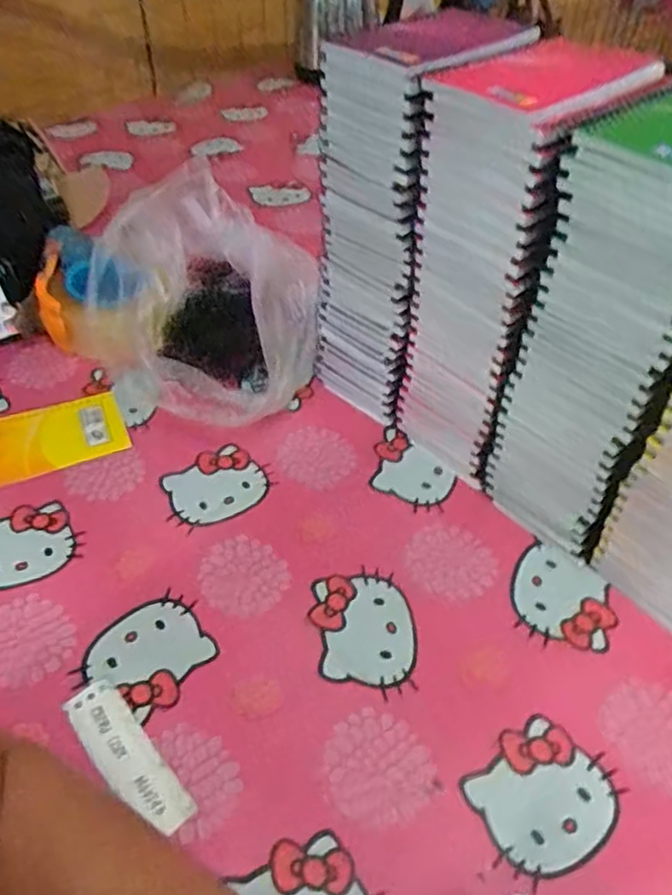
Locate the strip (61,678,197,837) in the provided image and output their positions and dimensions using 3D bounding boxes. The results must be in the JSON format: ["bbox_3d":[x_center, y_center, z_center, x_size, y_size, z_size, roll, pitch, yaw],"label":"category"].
[{"bbox_3d":[-0.126,0.185,0.407,0.032,0.004,0.106,-32,55,-28],"label":"strip"}]

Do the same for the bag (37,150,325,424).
[{"bbox_3d":[-0.138,-0.157,0.678,0.316,0.088,0.238,34,54,27],"label":"bag"}]

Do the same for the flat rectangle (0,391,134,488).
[{"bbox_3d":[-0.254,-0.006,0.593,0.134,0.010,0.085,-20,51,-14],"label":"flat rectangle"}]

